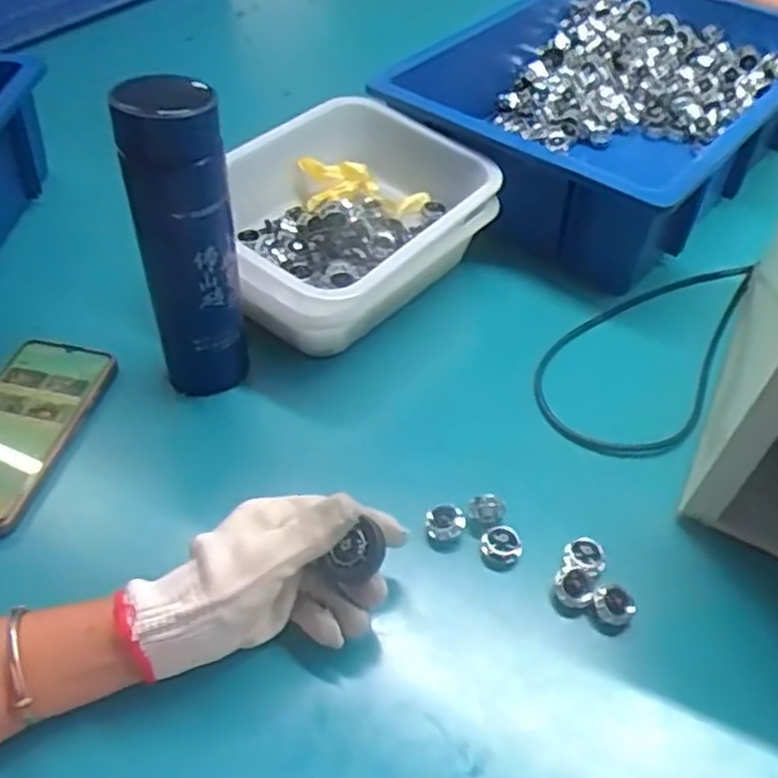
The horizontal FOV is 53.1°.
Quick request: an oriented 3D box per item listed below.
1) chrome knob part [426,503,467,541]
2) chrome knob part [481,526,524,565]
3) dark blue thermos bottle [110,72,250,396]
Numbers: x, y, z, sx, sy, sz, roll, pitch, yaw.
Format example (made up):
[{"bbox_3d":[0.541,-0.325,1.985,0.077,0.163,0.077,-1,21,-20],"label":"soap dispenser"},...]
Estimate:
[{"bbox_3d":[0.037,0.089,0.513,0.025,0.014,0.021,1,46,-2],"label":"chrome knob part"},{"bbox_3d":[0.073,0.102,0.503,0.023,0.012,0.023,2,46,-2],"label":"chrome knob part"},{"bbox_3d":[-0.140,-0.100,0.550,0.063,0.222,0.071,-7,47,-10],"label":"dark blue thermos bottle"}]

